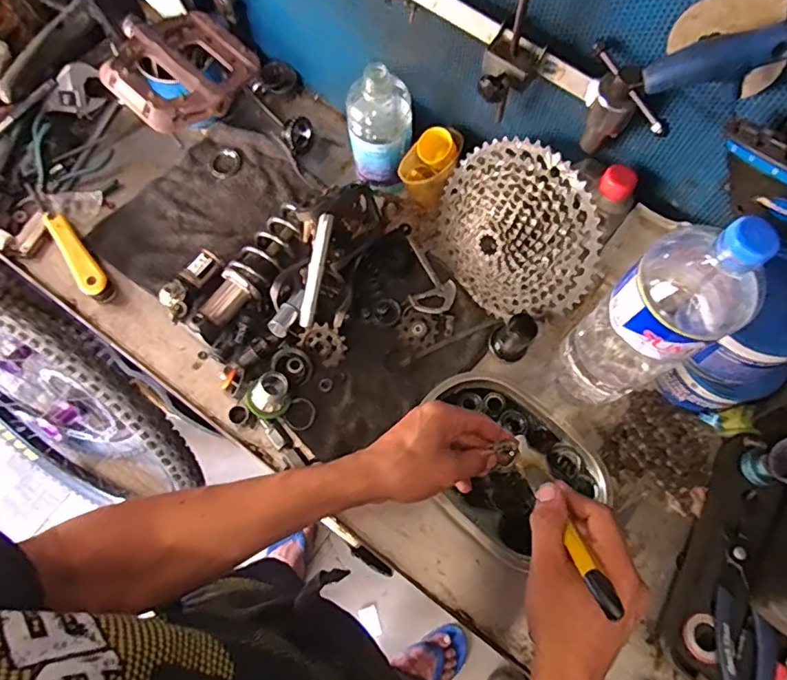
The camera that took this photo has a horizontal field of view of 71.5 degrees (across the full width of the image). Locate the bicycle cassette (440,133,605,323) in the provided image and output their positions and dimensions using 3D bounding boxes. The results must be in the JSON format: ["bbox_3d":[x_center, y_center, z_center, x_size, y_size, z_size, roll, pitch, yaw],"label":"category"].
[{"bbox_3d":[0.117,-0.108,0.585,0.049,0.190,0.197,-26,67,-39],"label":"bicycle cassette"}]

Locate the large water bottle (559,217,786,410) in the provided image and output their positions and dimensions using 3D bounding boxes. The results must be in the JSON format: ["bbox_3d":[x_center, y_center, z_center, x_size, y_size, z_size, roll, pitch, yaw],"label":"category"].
[{"bbox_3d":[0.229,-0.012,0.493,0.085,0.311,0.086,-31,73,-11],"label":"large water bottle"}]

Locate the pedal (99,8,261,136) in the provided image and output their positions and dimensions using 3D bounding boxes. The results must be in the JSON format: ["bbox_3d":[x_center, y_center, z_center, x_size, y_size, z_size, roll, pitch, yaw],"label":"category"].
[{"bbox_3d":[-0.177,-0.228,0.451,0.111,0.034,0.113,-41,75,-14],"label":"pedal"}]

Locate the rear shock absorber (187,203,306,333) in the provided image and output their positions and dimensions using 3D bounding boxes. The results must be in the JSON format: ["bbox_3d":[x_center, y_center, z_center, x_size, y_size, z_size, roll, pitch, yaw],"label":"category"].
[{"bbox_3d":[-0.165,-0.079,0.650,0.050,0.054,0.182,31,72,11],"label":"rear shock absorber"}]

